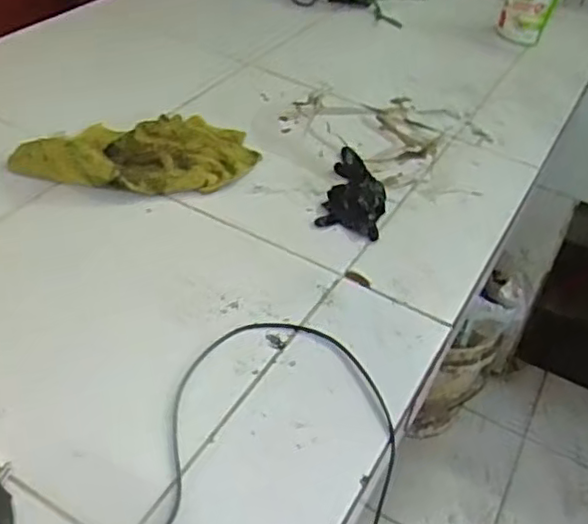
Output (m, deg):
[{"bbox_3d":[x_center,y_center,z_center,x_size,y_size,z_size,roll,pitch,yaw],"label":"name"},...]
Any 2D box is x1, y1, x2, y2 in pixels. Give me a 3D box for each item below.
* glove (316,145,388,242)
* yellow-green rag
[{"bbox_3d":[0.093,-0.110,0.931,0.081,0.026,0.199,13,41,7],"label":"glove"},{"bbox_3d":[-0.219,-0.164,0.925,0.330,0.054,0.186,-6,42,-15],"label":"yellow-green rag"}]

